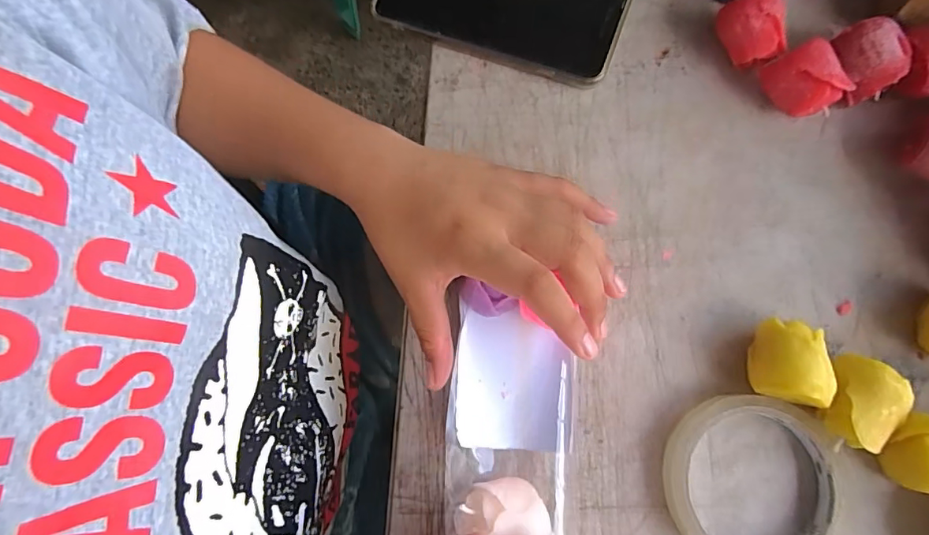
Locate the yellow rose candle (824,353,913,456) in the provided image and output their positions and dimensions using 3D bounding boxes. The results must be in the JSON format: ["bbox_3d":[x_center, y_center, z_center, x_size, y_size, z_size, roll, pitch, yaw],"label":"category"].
[{"bbox_3d":[0.205,0.071,0.260,0.030,0.032,0.044,21,79,4],"label":"yellow rose candle"}]

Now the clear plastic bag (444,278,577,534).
[{"bbox_3d":[0.027,0.079,0.258,0.068,0.041,0.126,4,78,1],"label":"clear plastic bag"}]

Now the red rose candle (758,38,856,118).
[{"bbox_3d":[0.201,-0.109,0.297,0.032,0.034,0.038,-26,79,-5],"label":"red rose candle"}]

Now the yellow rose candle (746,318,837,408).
[{"bbox_3d":[0.172,0.050,0.265,0.032,0.032,0.040,15,79,3],"label":"yellow rose candle"}]

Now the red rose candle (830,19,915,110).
[{"bbox_3d":[0.242,-0.122,0.299,0.040,0.036,0.039,-4,78,-1],"label":"red rose candle"}]

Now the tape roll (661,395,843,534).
[{"bbox_3d":[0.151,0.115,0.262,0.086,0.014,0.090,0,78,0],"label":"tape roll"}]

